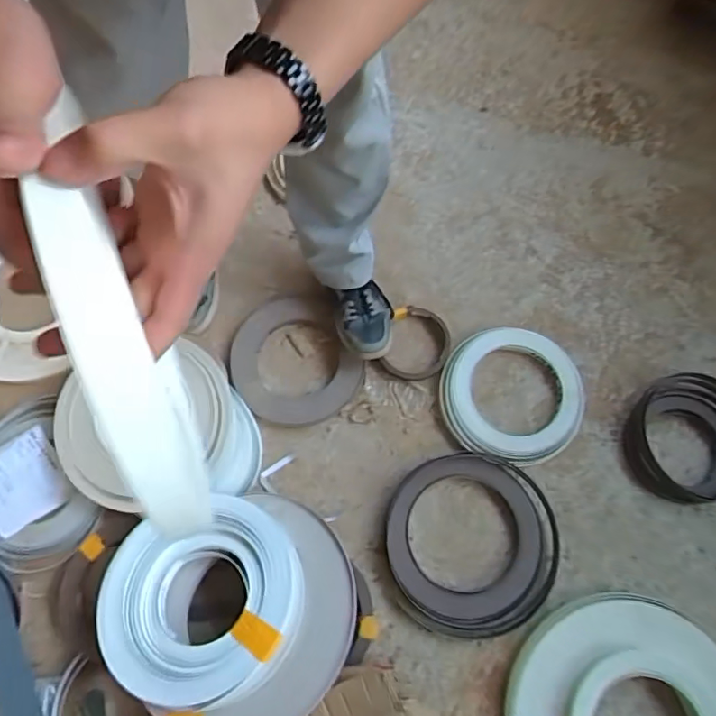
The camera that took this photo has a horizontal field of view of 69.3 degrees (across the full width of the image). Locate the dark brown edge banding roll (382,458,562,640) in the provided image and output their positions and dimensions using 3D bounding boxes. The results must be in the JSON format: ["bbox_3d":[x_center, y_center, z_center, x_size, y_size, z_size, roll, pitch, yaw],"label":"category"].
[{"bbox_3d":[0.193,0.316,0.897,0.287,0.029,0.294,-1,71,2],"label":"dark brown edge banding roll"}]

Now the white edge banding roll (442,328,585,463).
[{"bbox_3d":[0.290,0.062,0.976,0.259,0.039,0.257,19,73,9],"label":"white edge banding roll"}]

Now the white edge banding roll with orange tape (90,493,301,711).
[{"bbox_3d":[-0.239,0.369,0.796,0.297,0.028,0.280,-3,57,5],"label":"white edge banding roll with orange tape"}]

